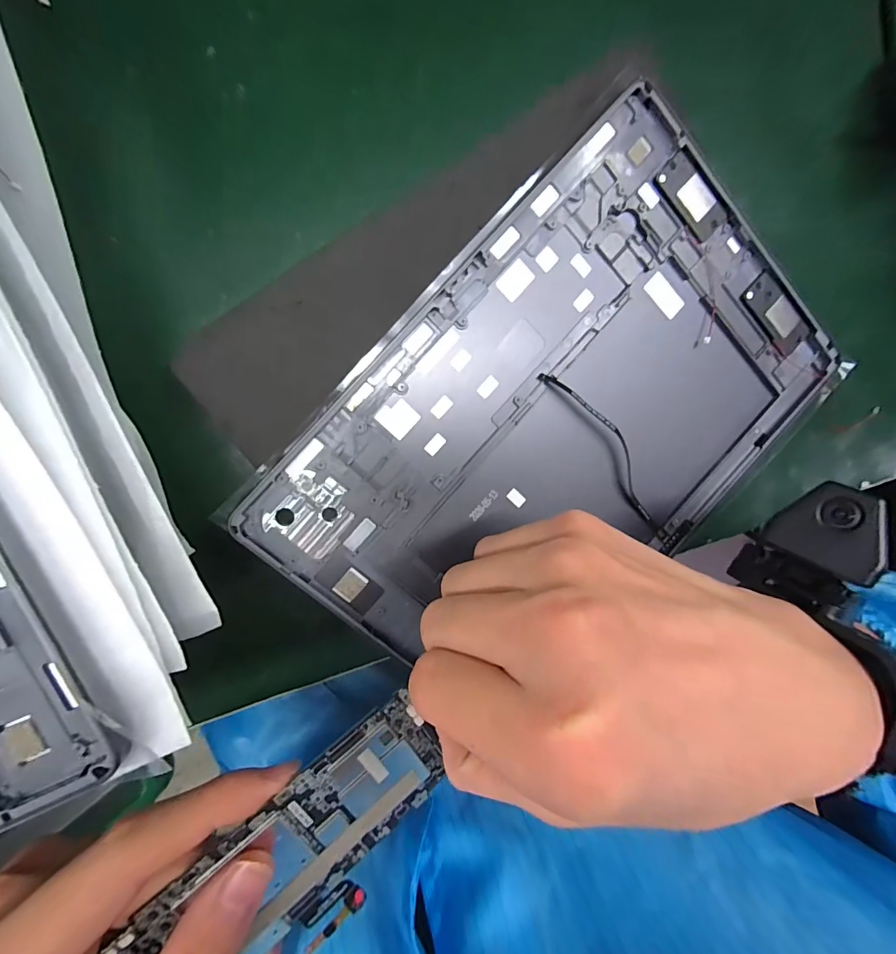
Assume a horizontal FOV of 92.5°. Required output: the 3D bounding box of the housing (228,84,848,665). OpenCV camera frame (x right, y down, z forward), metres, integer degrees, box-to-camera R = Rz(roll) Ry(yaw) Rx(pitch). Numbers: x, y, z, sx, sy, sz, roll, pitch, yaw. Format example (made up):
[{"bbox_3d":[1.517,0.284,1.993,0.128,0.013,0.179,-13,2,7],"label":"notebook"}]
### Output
[{"bbox_3d":[0.053,-0.021,0.199,0.169,0.009,0.252,44,88,-13],"label":"housing"}]

